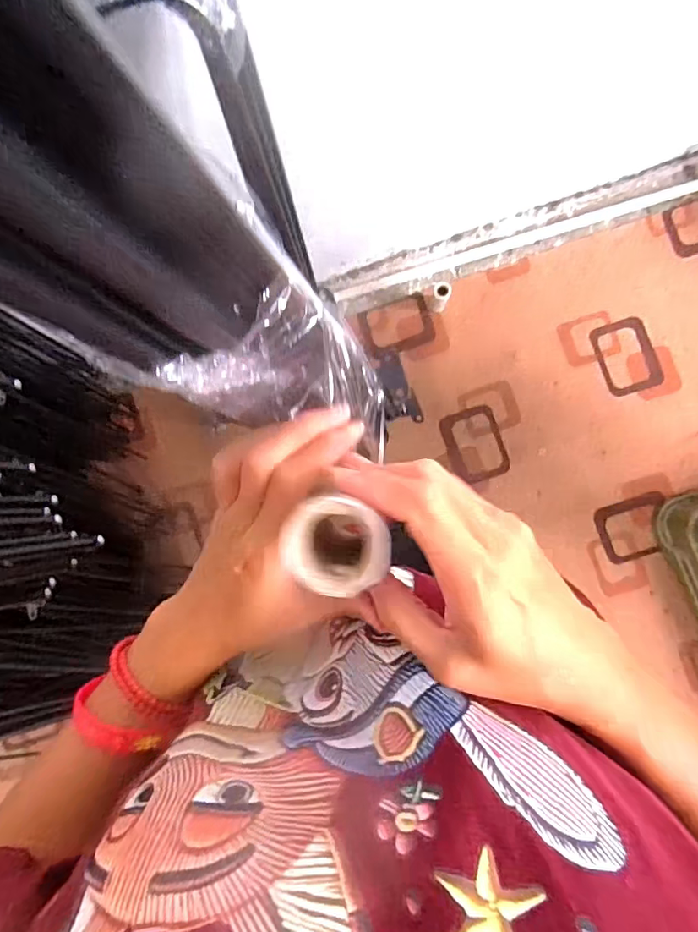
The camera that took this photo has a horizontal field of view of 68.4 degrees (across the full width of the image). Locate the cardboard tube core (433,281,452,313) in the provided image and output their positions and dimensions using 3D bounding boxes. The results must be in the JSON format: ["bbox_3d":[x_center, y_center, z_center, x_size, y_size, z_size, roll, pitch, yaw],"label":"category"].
[{"bbox_3d":[0.220,-0.405,1.240,0.041,0.099,0.038,0,85,5],"label":"cardboard tube core"}]

